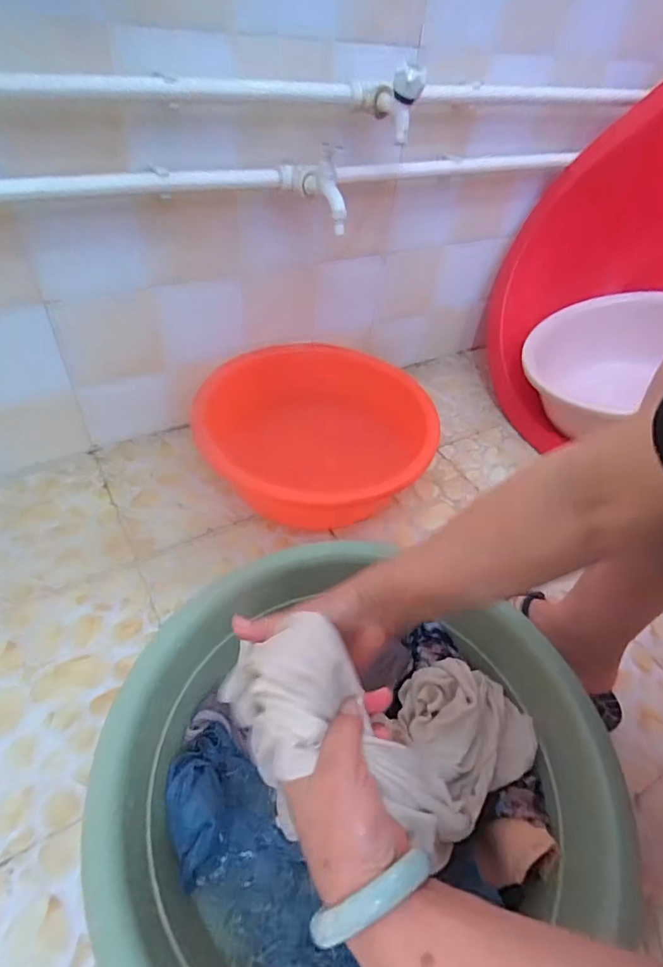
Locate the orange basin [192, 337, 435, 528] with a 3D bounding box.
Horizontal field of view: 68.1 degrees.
[{"bbox_3d":[-0.026,-0.074,0.853,0.344,0.151,0.378,4,45,-4],"label":"orange basin"}]

